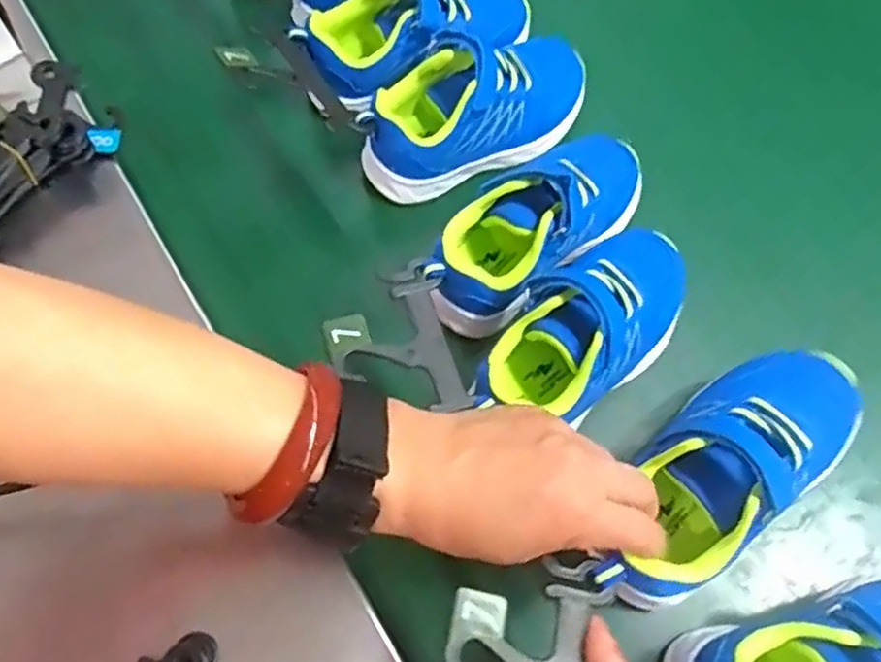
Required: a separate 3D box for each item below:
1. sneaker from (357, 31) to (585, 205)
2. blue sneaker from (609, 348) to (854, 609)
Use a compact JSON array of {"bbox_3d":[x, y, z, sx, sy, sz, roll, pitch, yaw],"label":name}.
[{"bbox_3d":[0.026,-0.150,0.464,0.165,0.062,0.074,-20,68,-9],"label":"sneaker"},{"bbox_3d":[0.145,0.071,0.363,0.068,0.074,0.156,42,72,16],"label":"blue sneaker"}]

